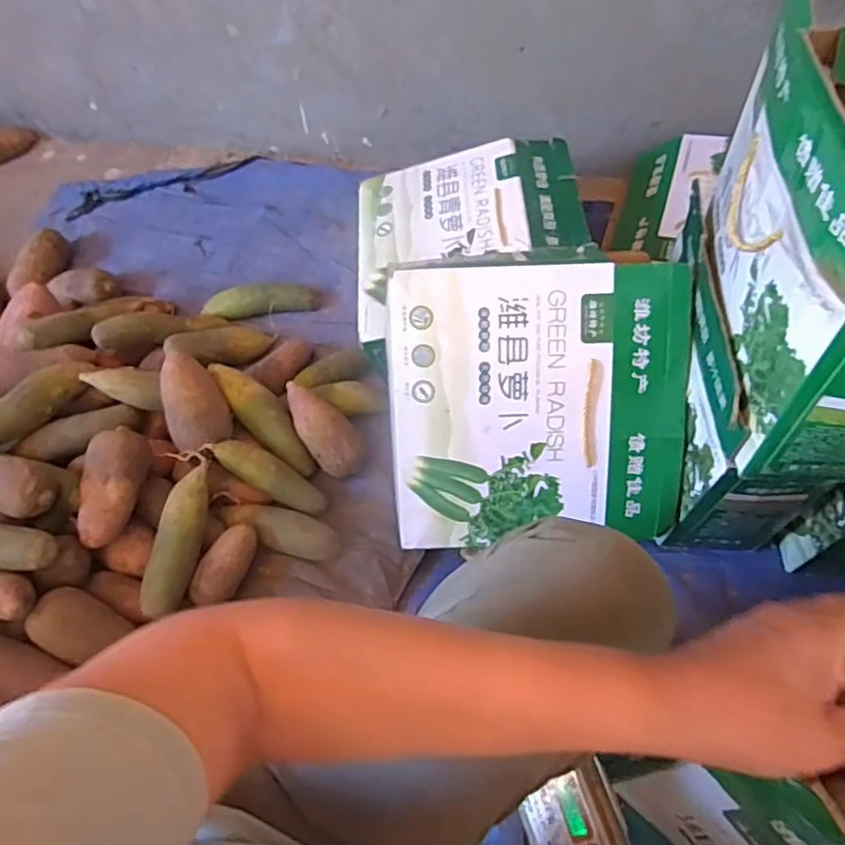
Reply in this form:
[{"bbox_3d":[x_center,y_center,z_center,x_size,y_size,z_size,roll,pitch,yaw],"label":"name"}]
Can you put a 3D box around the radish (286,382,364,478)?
[{"bbox_3d":[-0.152,0.009,0.953,0.073,0.065,0.164,-37,93,-18],"label":"radish"}]

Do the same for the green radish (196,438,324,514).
[{"bbox_3d":[-0.224,0.079,0.908,0.181,0.056,0.053,31,63,-6],"label":"green radish"}]

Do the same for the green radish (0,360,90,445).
[{"bbox_3d":[-0.571,-0.027,0.896,0.059,0.059,0.198,40,68,23],"label":"green radish"}]

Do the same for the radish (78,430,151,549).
[{"bbox_3d":[-0.419,0.086,0.840,0.067,0.060,0.156,-1,59,2],"label":"radish"}]

